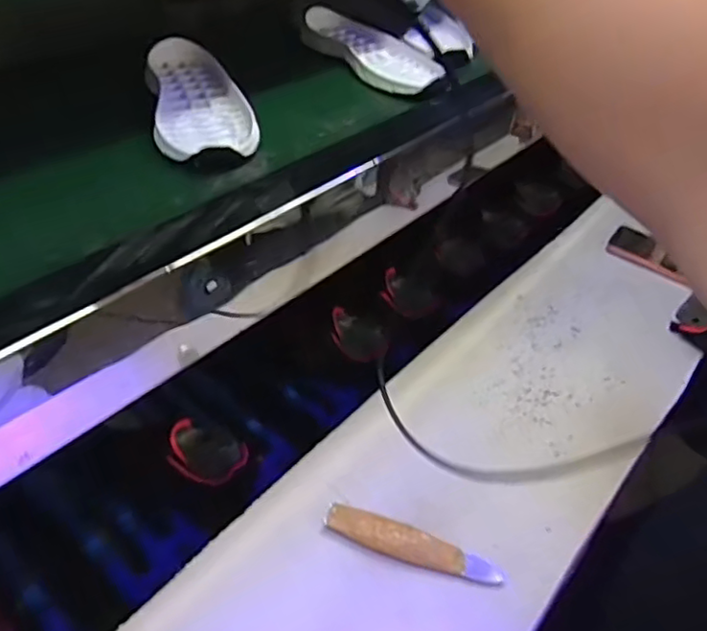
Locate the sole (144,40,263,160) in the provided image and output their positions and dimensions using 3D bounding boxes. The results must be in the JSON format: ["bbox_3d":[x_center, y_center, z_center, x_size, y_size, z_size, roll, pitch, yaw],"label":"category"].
[{"bbox_3d":[-0.134,-0.191,0.554,0.080,0.032,0.207,-7,42,-16],"label":"sole"}]

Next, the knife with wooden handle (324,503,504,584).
[{"bbox_3d":[0.052,0.208,0.576,0.163,0.017,0.028,17,41,11],"label":"knife with wooden handle"}]

